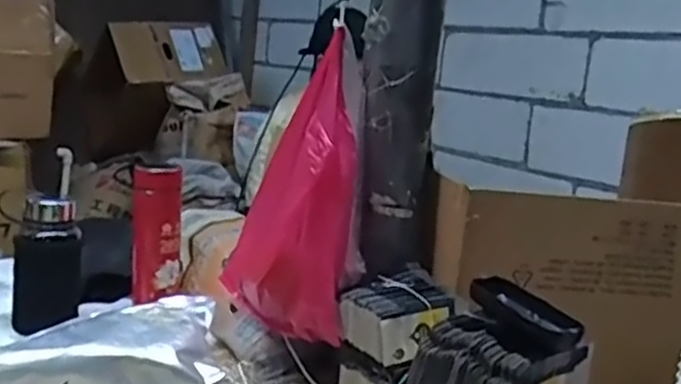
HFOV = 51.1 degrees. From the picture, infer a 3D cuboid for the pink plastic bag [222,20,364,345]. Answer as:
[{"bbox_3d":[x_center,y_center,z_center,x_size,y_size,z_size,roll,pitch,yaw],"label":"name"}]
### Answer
[{"bbox_3d":[-0.042,-0.006,0.825,0.083,0.332,0.177,12,-7,-35],"label":"pink plastic bag"}]

